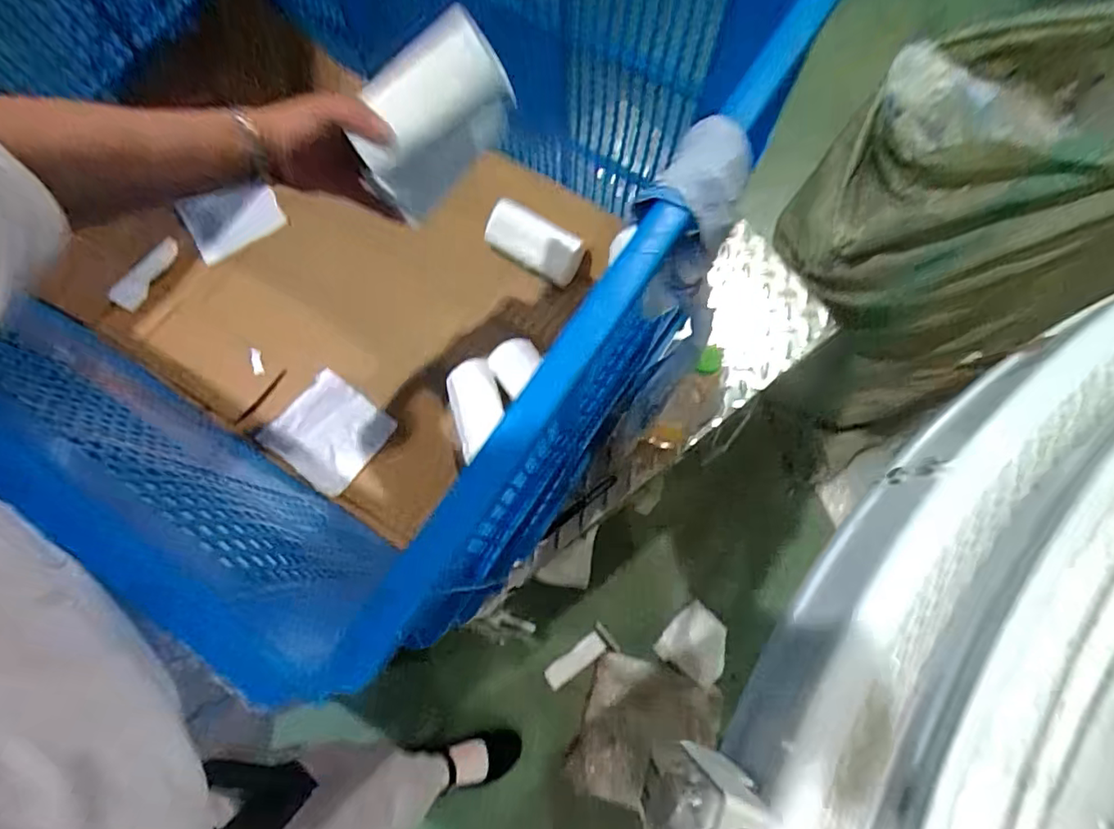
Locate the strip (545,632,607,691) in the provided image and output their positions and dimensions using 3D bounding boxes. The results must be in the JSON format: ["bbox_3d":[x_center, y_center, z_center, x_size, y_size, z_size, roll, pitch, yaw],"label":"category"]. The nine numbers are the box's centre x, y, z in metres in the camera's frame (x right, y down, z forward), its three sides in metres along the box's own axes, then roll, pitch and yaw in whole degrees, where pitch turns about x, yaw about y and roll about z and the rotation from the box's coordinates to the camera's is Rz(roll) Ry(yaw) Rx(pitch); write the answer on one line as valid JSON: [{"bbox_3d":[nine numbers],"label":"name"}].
[{"bbox_3d":[0.034,0.478,1.142,0.125,0.005,0.045,-38,79,-4],"label":"strip"}]

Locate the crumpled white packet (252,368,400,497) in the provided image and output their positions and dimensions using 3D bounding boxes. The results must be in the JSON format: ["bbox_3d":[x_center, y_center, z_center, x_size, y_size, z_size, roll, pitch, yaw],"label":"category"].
[{"bbox_3d":[-0.294,0.024,0.757,0.132,0.023,0.125,38,78,9],"label":"crumpled white packet"}]

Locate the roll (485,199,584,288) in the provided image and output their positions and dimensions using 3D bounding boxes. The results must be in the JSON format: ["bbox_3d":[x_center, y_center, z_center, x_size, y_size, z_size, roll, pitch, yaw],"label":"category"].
[{"bbox_3d":[-0.029,-0.222,0.772,0.129,0.066,0.052,24,77,6],"label":"roll"}]

